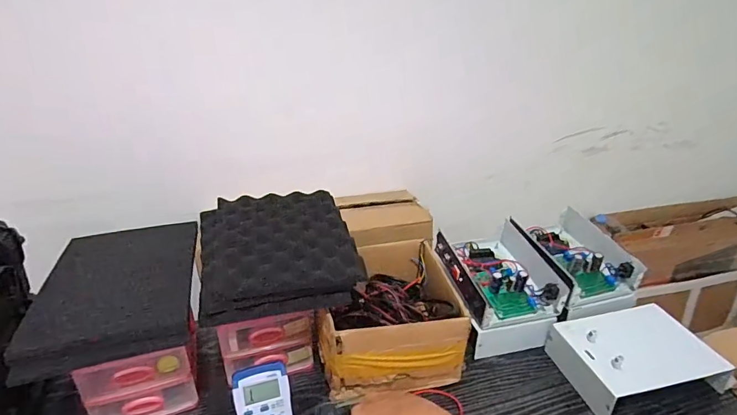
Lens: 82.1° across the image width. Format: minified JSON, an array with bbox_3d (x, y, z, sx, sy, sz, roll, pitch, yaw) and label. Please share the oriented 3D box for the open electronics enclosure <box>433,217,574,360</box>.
[{"bbox_3d":[0.228,0.134,0.752,0.171,0.111,0.211,-9,30,-16],"label":"open electronics enclosure"}]

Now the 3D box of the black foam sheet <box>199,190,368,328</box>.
[{"bbox_3d":[-0.138,0.054,0.640,0.217,0.040,0.285,-8,29,-15],"label":"black foam sheet"}]

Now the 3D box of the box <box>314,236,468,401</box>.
[{"bbox_3d":[0.031,0.172,0.673,0.209,0.126,0.189,-5,30,-12],"label":"box"}]

